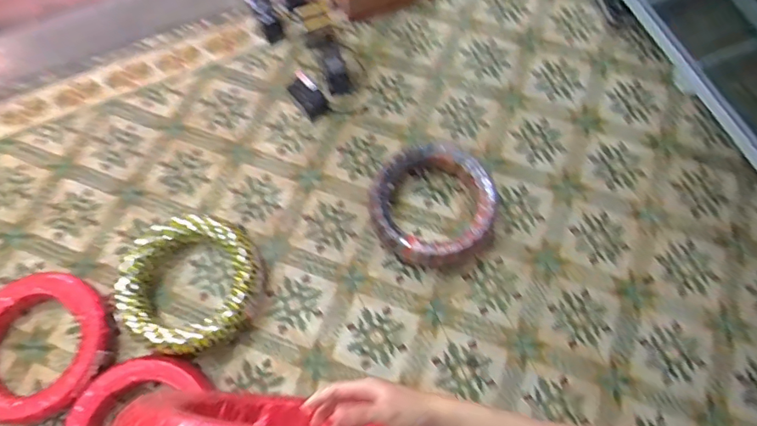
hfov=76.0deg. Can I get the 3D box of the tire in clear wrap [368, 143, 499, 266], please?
[{"bbox_3d":[0.180,-0.031,1.622,0.393,0.139,0.416,0,67,0],"label":"tire in clear wrap"}]

